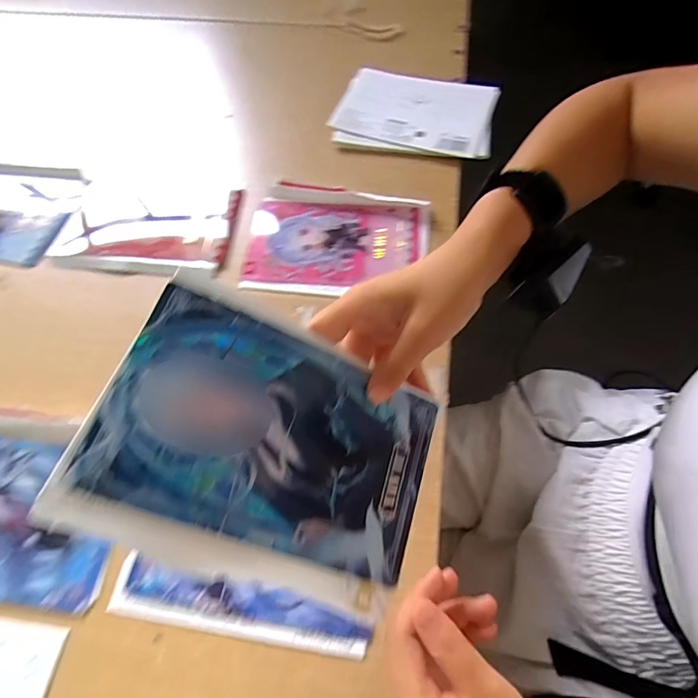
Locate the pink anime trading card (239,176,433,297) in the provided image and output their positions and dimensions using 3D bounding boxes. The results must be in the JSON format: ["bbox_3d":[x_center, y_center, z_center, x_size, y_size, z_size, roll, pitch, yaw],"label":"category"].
[{"bbox_3d":[-0.012,-0.114,0.462,0.178,0.011,0.134,5,61,5],"label":"pink anime trading card"}]

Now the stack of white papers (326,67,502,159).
[{"bbox_3d":[0.080,-0.288,0.552,0.186,0.014,0.132,11,61,8],"label":"stack of white papers"}]

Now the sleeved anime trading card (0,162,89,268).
[{"bbox_3d":[-0.396,-0.158,0.505,0.183,0.006,0.146,8,61,7],"label":"sleeved anime trading card"}]

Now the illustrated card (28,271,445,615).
[{"bbox_3d":[-0.036,0.051,0.241,0.175,0.005,0.129,27,66,-17],"label":"illustrated card"}]

